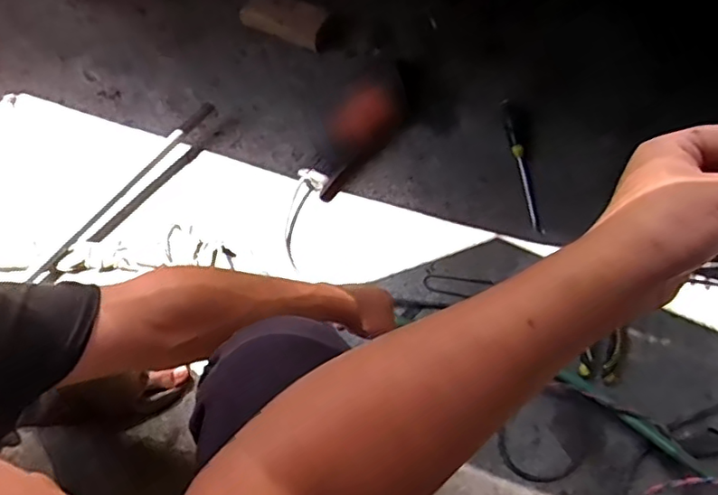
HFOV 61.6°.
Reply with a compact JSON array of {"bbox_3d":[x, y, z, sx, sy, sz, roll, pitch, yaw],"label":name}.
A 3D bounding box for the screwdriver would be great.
[{"bbox_3d":[0.292,-0.156,1.080,0.025,0.022,0.271,-8,70,-4],"label":"screwdriver"}]

